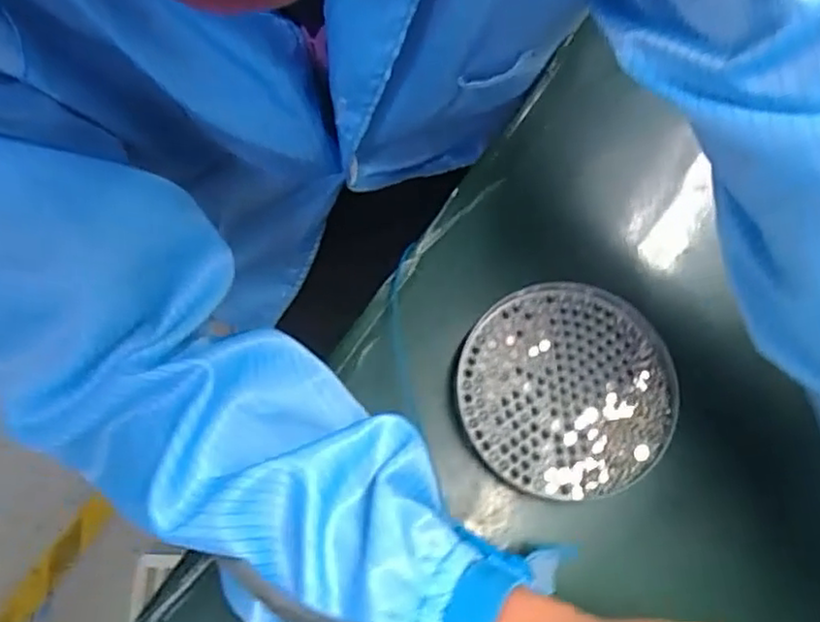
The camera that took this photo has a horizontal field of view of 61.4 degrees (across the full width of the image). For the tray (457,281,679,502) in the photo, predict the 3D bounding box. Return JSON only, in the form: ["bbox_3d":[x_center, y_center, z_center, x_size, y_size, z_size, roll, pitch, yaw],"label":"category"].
[{"bbox_3d":[0.083,0.042,0.375,0.110,0.019,0.112,0,74,0],"label":"tray"}]

